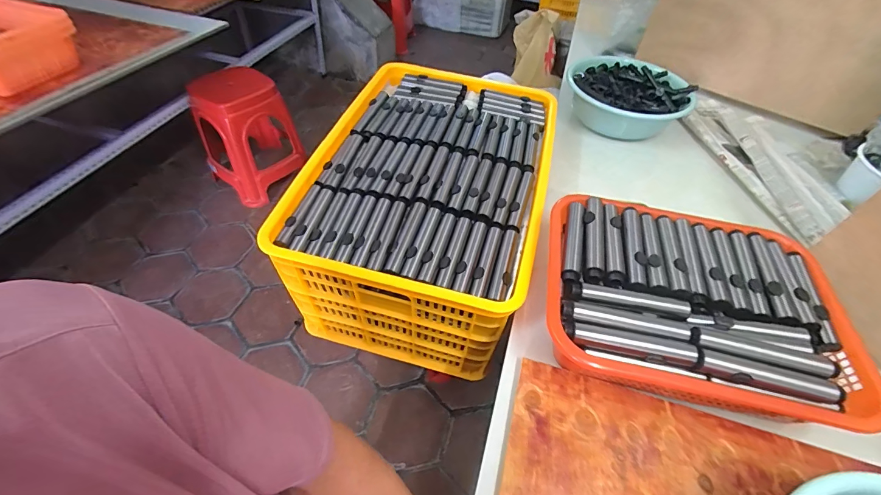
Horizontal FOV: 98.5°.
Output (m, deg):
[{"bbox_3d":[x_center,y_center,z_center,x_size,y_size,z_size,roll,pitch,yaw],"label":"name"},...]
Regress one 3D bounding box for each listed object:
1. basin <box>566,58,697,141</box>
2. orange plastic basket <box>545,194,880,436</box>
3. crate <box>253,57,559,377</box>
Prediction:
[{"bbox_3d":[0.465,-0.386,0.962,0.282,0.087,0.245,10,49,5],"label":"basin"},{"bbox_3d":[0.338,0.070,0.535,0.386,0.091,0.287,13,50,7],"label":"orange plastic basket"},{"bbox_3d":[-0.022,-0.087,0.833,0.417,0.294,0.574,12,50,6],"label":"crate"}]

